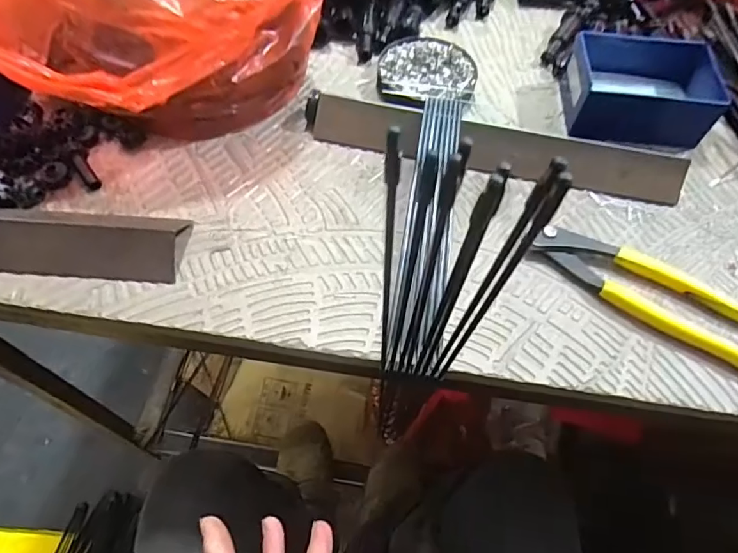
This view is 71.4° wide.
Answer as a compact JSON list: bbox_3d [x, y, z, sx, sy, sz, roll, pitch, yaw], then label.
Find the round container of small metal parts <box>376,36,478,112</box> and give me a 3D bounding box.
[{"bbox_3d":[0.050,-0.178,0.442,0.081,0.015,0.082,1,60,-2],"label":"round container of small metal parts"}]

